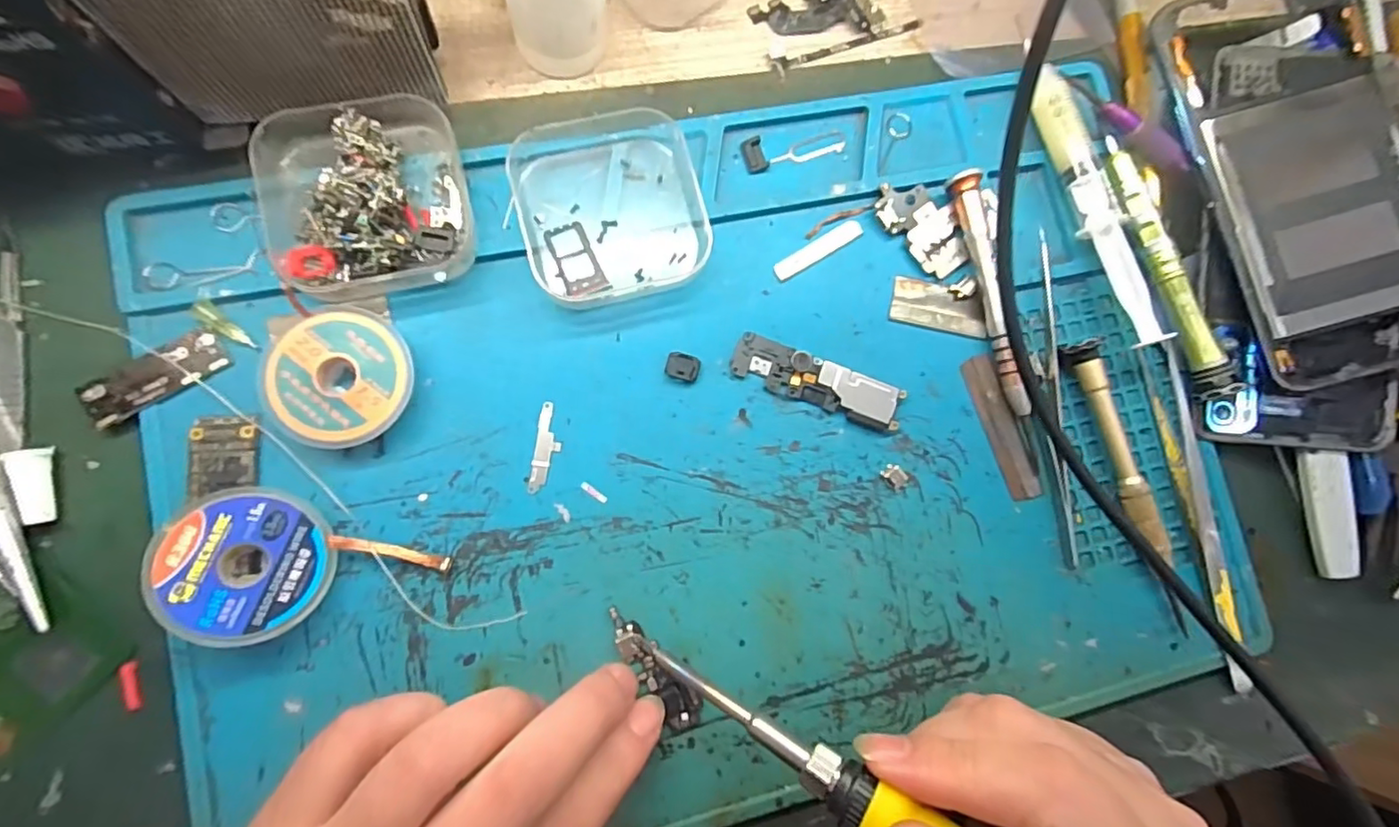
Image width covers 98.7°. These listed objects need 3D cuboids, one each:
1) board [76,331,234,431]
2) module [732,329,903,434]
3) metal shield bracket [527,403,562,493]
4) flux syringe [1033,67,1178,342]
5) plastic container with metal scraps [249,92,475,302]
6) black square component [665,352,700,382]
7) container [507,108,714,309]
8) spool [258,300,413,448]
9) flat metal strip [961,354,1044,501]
[{"bbox_3d":[-0.177,-0.012,0.196,0.042,0.005,0.015,-33,88,-9],"label":"board"},{"bbox_3d":[0.044,-0.012,0.224,0.065,0.005,0.017,20,81,-4],"label":"module"},{"bbox_3d":[-0.053,0.012,0.210,0.009,0.004,0.031,9,82,-5],"label":"metal shield bracket"},{"bbox_3d":[0.157,-0.081,0.237,0.022,0.017,0.113,-19,85,-8],"label":"flux syringe"},{"bbox_3d":[-0.113,-0.073,0.202,0.062,0.024,0.062,-14,85,-8],"label":"plastic container with metal scraps"},{"bbox_3d":[-0.006,-0.017,0.219,0.012,0.004,0.010,15,82,-4],"label":"black square component"},{"bbox_3d":[-0.031,-0.074,0.216,0.065,0.018,0.061,-17,85,-8],"label":"container"},{"bbox_3d":[-0.117,-0.012,0.199,0.043,0.015,0.044,1,83,-6],"label":"spool"},{"bbox_3d":[0.117,0.005,0.230,0.013,0.004,0.056,-19,85,-8],"label":"flat metal strip"}]

